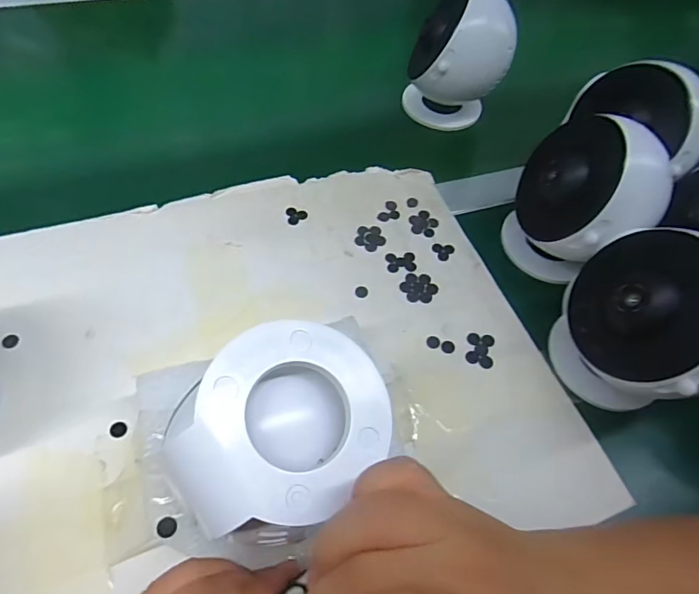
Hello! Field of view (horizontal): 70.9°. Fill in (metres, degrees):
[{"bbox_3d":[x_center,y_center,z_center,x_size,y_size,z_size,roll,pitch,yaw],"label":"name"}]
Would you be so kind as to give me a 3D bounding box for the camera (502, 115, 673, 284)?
[{"bbox_3d":[0.177,-0.068,0.382,0.102,0.123,0.088,33,59,14],"label":"camera"}]

